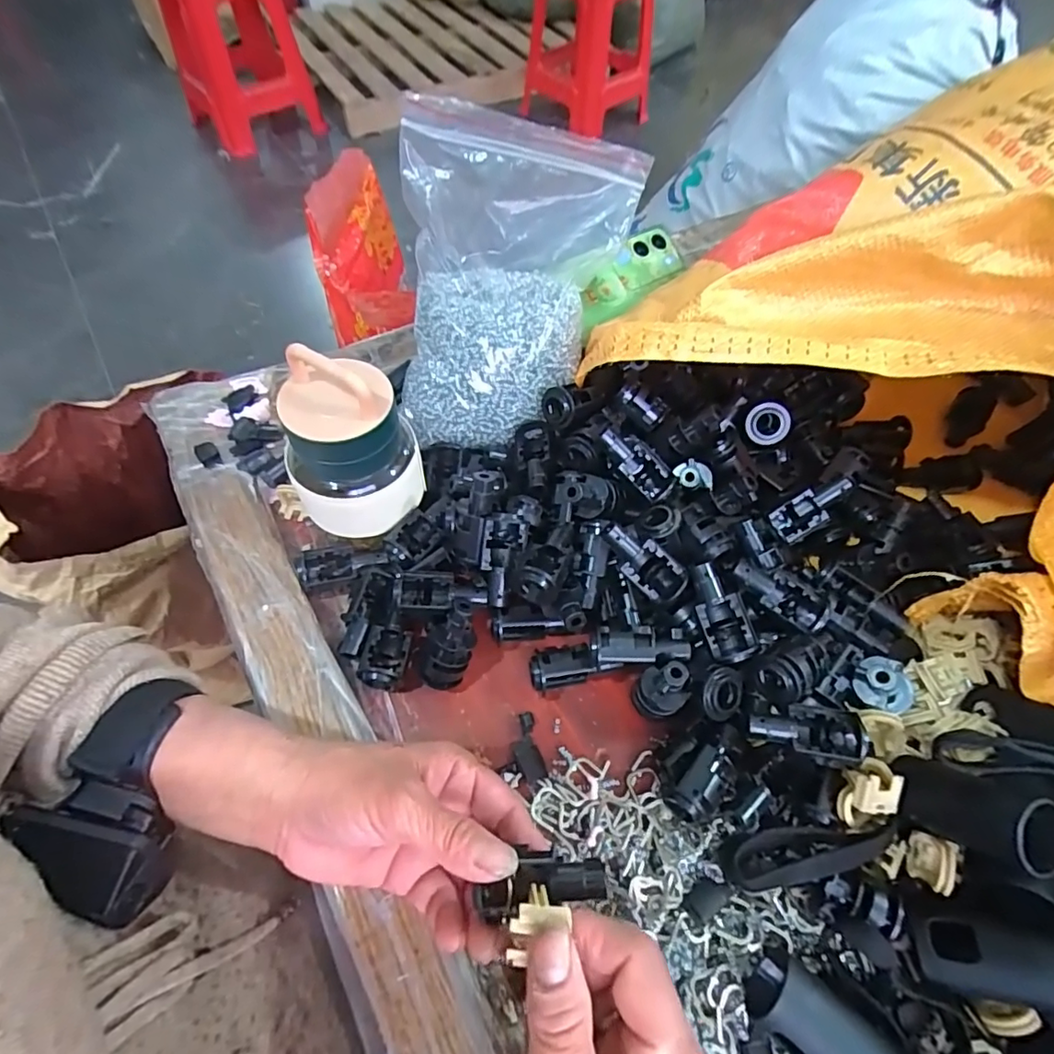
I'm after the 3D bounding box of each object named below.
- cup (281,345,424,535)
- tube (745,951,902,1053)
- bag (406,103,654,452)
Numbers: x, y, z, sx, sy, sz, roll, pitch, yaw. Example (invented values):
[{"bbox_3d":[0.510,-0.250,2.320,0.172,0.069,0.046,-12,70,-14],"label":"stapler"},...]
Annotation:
[{"bbox_3d":[-0.103,-0.045,0.319,0.074,0.112,0.060,-18,60,-12],"label":"cup"},{"bbox_3d":[0.128,0.214,0.229,0.063,0.026,0.029,34,63,19],"label":"tube"},{"bbox_3d":[-0.006,-0.164,0.361,0.145,0.145,0.165,7,58,3],"label":"bag"}]

